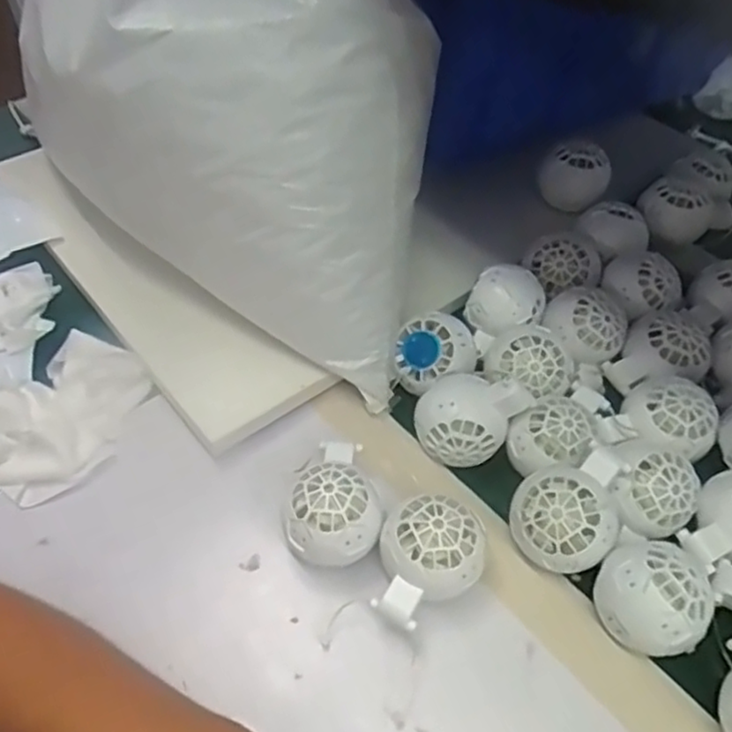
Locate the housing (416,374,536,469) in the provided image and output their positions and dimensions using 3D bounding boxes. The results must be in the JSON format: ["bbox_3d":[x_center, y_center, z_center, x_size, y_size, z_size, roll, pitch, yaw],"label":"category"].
[{"bbox_3d":[0.068,0.036,0.492,0.063,0.060,0.062,-35,59,-23],"label":"housing"}]

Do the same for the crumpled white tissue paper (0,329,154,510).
[{"bbox_3d":[-0.220,0.028,0.506,0.103,0.045,0.126,36,61,26],"label":"crumpled white tissue paper"}]

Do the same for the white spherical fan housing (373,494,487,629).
[{"bbox_3d":[0.038,0.121,0.423,0.060,0.058,0.068,8,53,8],"label":"white spherical fan housing"}]

